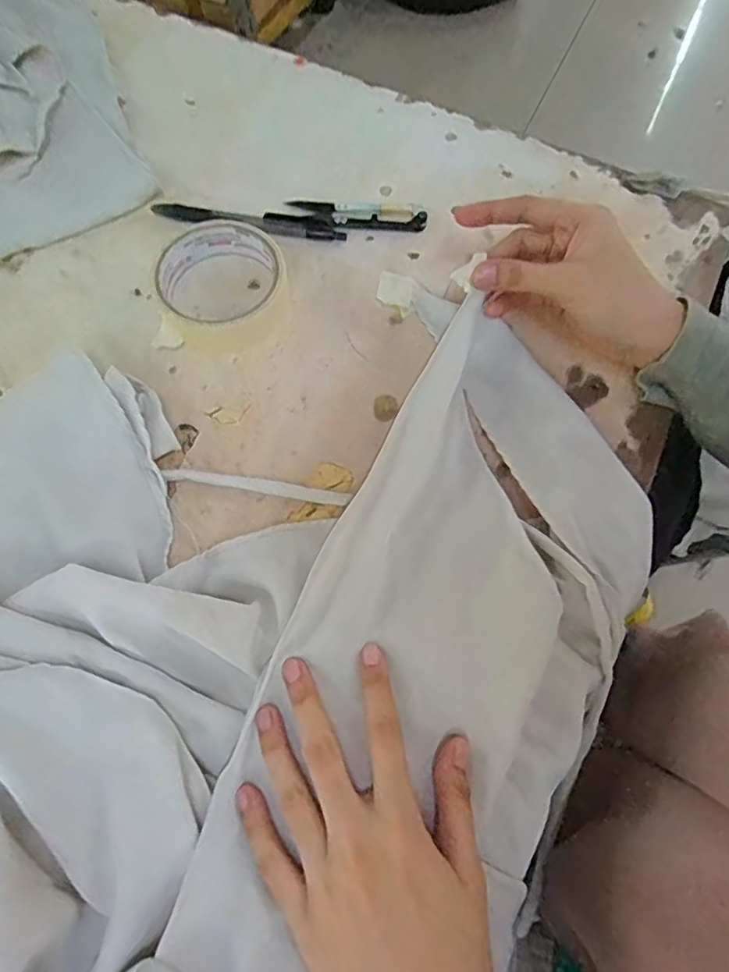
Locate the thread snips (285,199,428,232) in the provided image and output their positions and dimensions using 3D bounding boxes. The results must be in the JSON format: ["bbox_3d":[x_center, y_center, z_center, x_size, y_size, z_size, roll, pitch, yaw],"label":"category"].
[{"bbox_3d":[-0.005,-0.200,0.392,0.098,0.009,0.023,6,69,1],"label":"thread snips"}]

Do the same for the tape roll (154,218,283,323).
[{"bbox_3d":[-0.097,-0.139,0.359,0.079,0.025,0.074,0,69,-1],"label":"tape roll"}]

